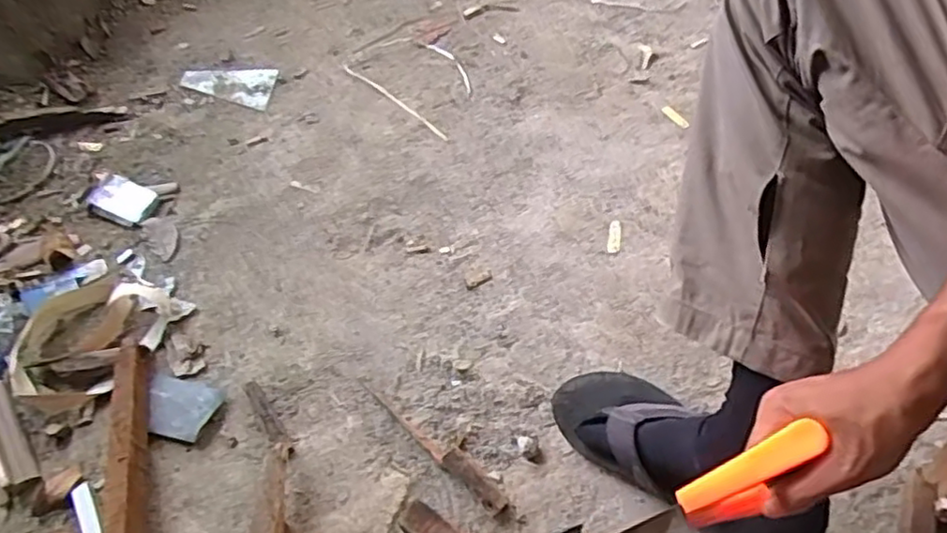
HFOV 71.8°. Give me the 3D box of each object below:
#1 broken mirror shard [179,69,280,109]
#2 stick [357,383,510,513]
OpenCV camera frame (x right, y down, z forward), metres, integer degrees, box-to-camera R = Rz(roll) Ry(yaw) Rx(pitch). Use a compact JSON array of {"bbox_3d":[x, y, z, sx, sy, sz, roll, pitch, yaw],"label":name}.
[{"bbox_3d":[-0.457,-0.330,1.199,0.179,0.011,0.110,-1,51,5],"label":"broken mirror shard"},{"bbox_3d":[-0.046,0.186,0.712,0.025,0.013,0.217,-40,57,-23],"label":"stick"}]

